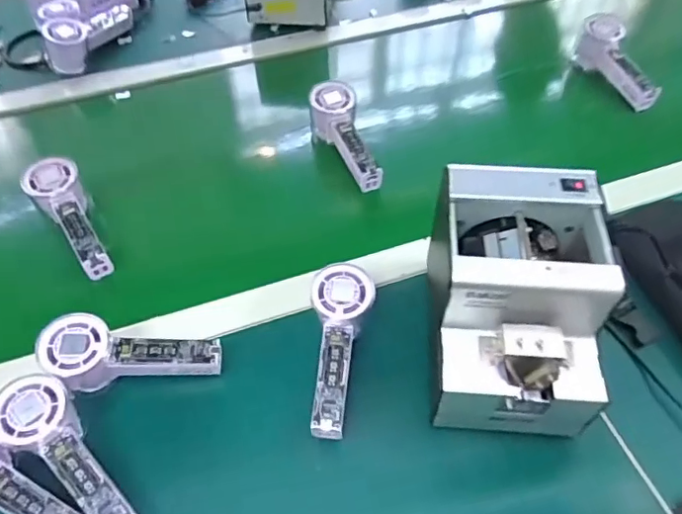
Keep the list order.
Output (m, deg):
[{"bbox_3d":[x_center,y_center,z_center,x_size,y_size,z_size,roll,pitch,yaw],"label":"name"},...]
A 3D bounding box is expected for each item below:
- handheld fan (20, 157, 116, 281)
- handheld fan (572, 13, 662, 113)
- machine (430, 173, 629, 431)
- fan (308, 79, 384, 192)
[{"bbox_3d":[-0.292,-0.042,0.602,0.052,0.032,0.152,-27,71,-19],"label":"handheld fan"},{"bbox_3d":[0.378,-0.263,0.761,0.040,0.071,0.152,-19,67,-13],"label":"handheld fan"},{"bbox_3d":[0.140,0.034,0.457,0.127,0.130,0.170,2,51,3],"label":"machine"},{"bbox_3d":[0.007,-0.140,0.684,0.051,0.061,0.150,-17,66,-12],"label":"fan"}]

